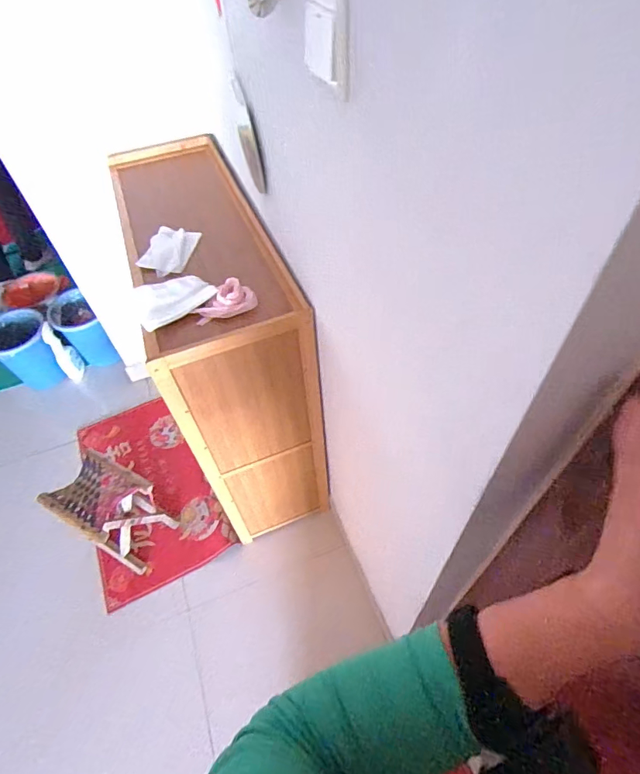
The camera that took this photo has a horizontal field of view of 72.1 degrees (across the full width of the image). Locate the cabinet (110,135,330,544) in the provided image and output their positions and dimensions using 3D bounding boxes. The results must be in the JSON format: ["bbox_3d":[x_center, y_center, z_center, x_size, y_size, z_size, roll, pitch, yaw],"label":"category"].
[{"bbox_3d":[-0.288,-0.167,1.394,0.317,0.823,0.954,-17,53,-9],"label":"cabinet"}]

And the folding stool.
[{"bbox_3d":[-0.662,0.406,1.435,0.325,0.316,0.227,23,57,20],"label":"folding stool"}]

